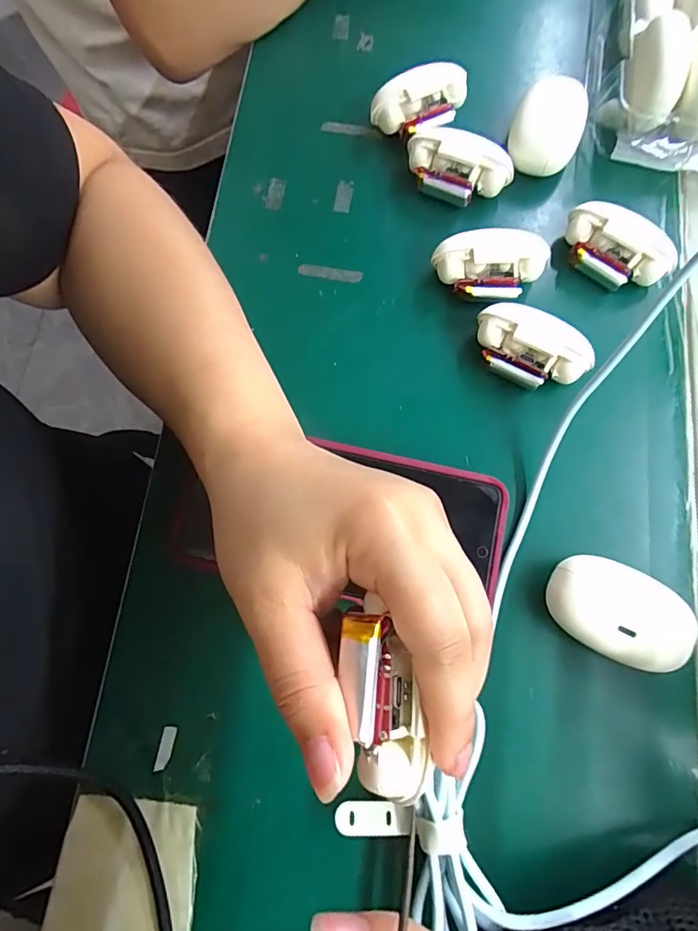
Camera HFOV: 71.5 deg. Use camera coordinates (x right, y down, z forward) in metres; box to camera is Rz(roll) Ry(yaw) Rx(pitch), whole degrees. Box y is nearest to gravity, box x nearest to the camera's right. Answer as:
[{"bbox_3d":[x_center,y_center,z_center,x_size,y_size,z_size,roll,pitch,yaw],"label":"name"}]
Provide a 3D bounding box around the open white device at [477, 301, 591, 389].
[{"bbox_3d":[0.101,-0.064,0.273,0.064,0.031,0.033,29,78,7],"label":"open white device"}]

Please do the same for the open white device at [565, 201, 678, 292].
[{"bbox_3d":[0.159,-0.128,0.290,0.064,0.028,0.033,27,78,7],"label":"open white device"}]

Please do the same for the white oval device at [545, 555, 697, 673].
[{"bbox_3d":[0.131,0.072,0.240,0.064,0.026,0.042,26,78,7],"label":"white oval device"}]

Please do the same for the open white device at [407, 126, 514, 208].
[{"bbox_3d":[0.066,-0.184,0.304,0.063,0.031,0.036,27,78,7],"label":"open white device"}]

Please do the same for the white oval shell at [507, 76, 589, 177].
[{"bbox_3d":[0.124,-0.210,0.305,0.042,0.035,0.052,16,77,4],"label":"white oval shell"}]

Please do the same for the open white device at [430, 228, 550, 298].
[{"bbox_3d":[0.083,-0.116,0.287,0.064,0.027,0.033,-1,76,0],"label":"open white device"}]

